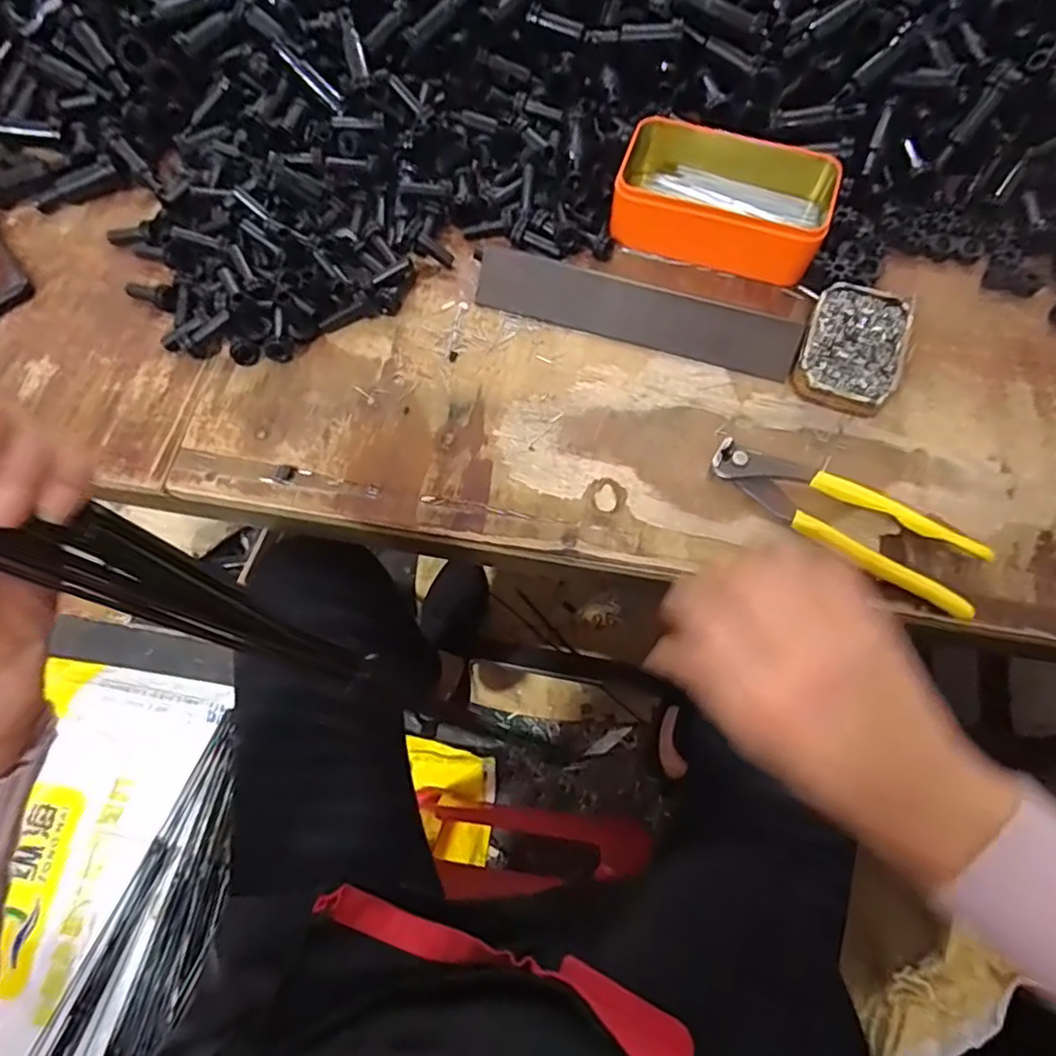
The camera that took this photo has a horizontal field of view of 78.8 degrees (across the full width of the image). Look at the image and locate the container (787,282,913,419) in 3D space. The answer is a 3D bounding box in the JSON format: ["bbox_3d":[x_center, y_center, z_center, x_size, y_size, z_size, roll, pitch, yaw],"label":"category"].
[{"bbox_3d":[0.213,-0.117,0.425,0.061,0.024,0.090,22,71,8],"label":"container"}]

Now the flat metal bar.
[{"bbox_3d":[0.074,-0.148,0.442,0.217,0.012,0.041,15,101,2],"label":"flat metal bar"}]

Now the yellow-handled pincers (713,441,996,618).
[{"bbox_3d":[0.190,-0.005,0.389,0.166,0.018,0.055,28,72,10],"label":"yellow-handled pincers"}]

